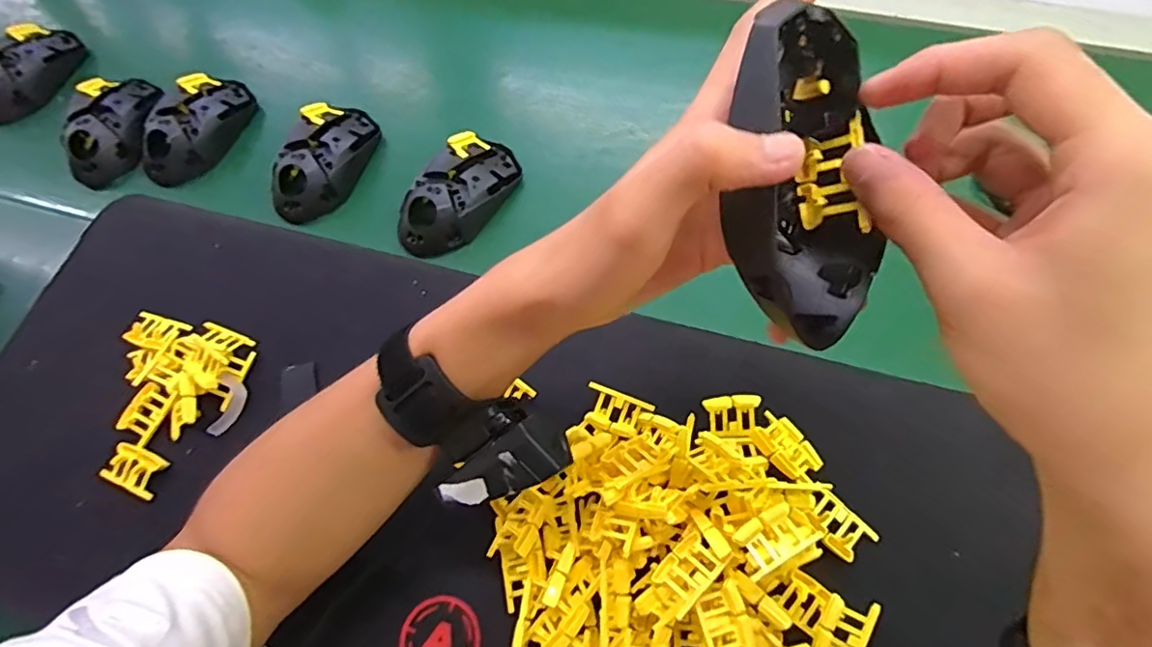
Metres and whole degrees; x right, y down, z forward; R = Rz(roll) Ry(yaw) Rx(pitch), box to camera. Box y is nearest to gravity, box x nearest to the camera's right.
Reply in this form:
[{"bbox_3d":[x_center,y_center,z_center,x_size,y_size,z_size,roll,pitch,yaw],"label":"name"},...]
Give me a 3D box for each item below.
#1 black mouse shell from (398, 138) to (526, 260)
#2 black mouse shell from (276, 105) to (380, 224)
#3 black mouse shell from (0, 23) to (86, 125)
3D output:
[{"bbox_3d":[-0.090,-0.103,0.461,0.062,0.042,0.116,30,69,15],"label":"black mouse shell"},{"bbox_3d":[-0.212,-0.137,0.487,0.067,0.045,0.120,15,66,9],"label":"black mouse shell"},{"bbox_3d":[-0.534,-0.243,0.550,0.053,0.042,0.115,16,66,9],"label":"black mouse shell"}]

